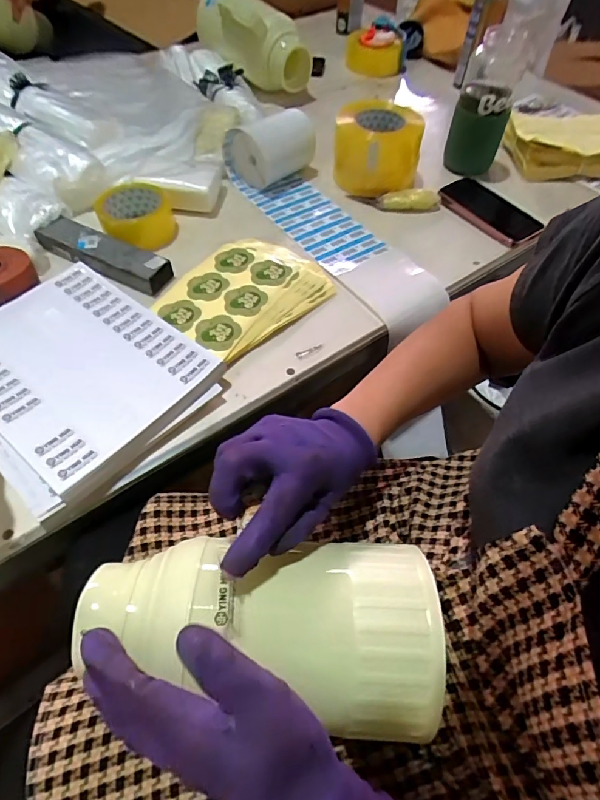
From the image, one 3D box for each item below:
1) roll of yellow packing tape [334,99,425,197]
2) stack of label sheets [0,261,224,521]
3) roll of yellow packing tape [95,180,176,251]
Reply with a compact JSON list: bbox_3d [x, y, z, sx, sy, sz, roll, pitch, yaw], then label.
[{"bbox_3d":[0.125,-0.410,0.733,0.141,0.099,0.116,8,55,4],"label":"roll of yellow packing tape"},{"bbox_3d":[-0.250,-0.032,0.499,0.265,0.036,0.219,38,62,22],"label":"stack of label sheets"},{"bbox_3d":[-0.240,-0.269,0.661,0.101,0.058,0.095,1,55,-1],"label":"roll of yellow packing tape"}]

